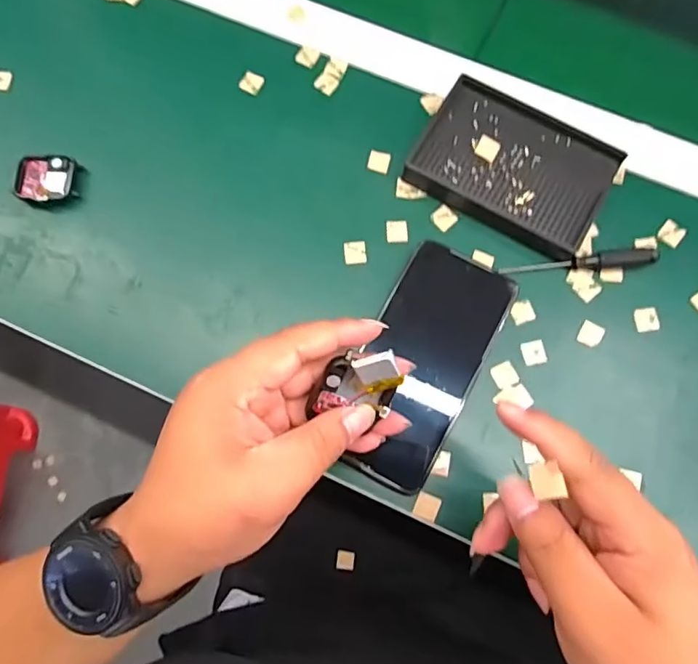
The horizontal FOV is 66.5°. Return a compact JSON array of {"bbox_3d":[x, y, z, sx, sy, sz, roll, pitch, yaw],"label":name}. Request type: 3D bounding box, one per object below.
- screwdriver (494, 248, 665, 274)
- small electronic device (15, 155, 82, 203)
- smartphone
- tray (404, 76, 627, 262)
[{"bbox_3d":[0.166,-0.052,0.381,0.113,0.014,0.013,-4,76,-1],"label":"screwdriver"},{"bbox_3d":[-0.228,-0.115,0.402,0.043,0.010,0.039,0,76,0],"label":"small electronic device"},{"bbox_3d":[0.049,0.021,0.358,0.075,0.016,0.160,27,74,7],"label":"smartphone"},{"bbox_3d":[0.123,-0.125,0.399,0.136,0.025,0.093,30,78,7],"label":"tray"}]

